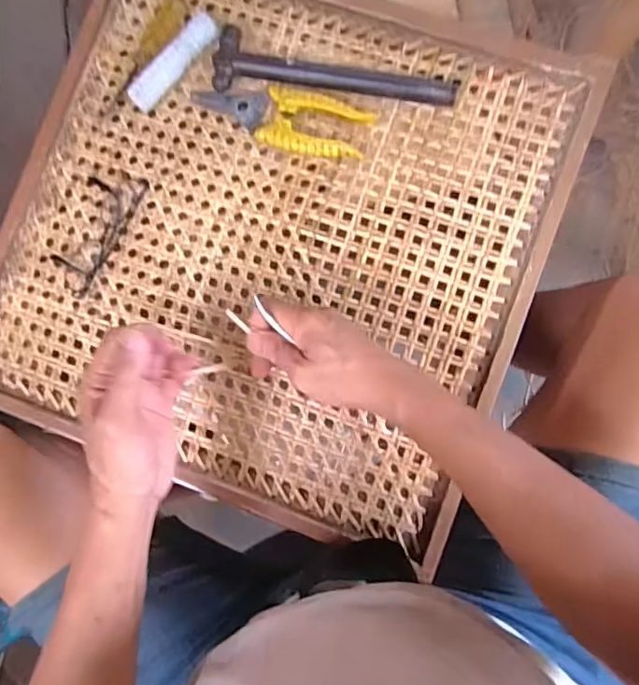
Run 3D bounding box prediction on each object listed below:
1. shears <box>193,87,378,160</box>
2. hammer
[{"bbox_3d":[-0.038,-0.201,0.476,0.164,0.018,0.054,14,84,6],"label":"shears"},{"bbox_3d":[0.013,-0.250,0.471,0.216,0.017,0.057,6,83,5],"label":"hammer"}]

